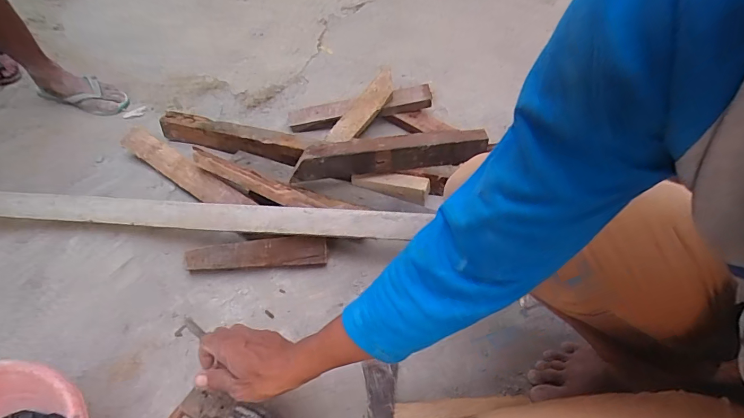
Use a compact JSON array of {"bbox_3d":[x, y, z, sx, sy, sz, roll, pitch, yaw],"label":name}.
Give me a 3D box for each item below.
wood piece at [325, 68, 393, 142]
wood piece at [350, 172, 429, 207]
[{"bbox_3d":[-0.019,-0.226,0.946,0.060,0.018,0.204,41,95,-7],"label":"wood piece"},{"bbox_3d":[0.039,-0.053,0.854,0.158,0.039,0.043,14,45,11],"label":"wood piece"}]

